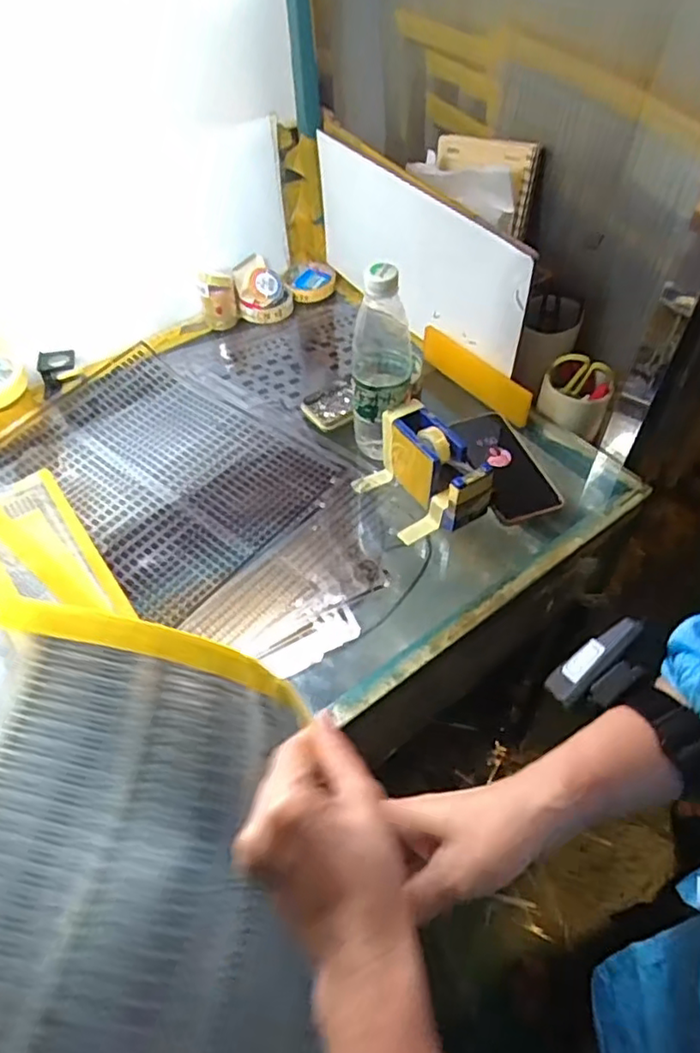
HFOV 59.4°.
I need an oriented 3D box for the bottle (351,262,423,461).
[{"bbox_3d":[0.038,-0.168,0.654,0.071,0.225,0.071,3,49,4],"label":"bottle"}]

